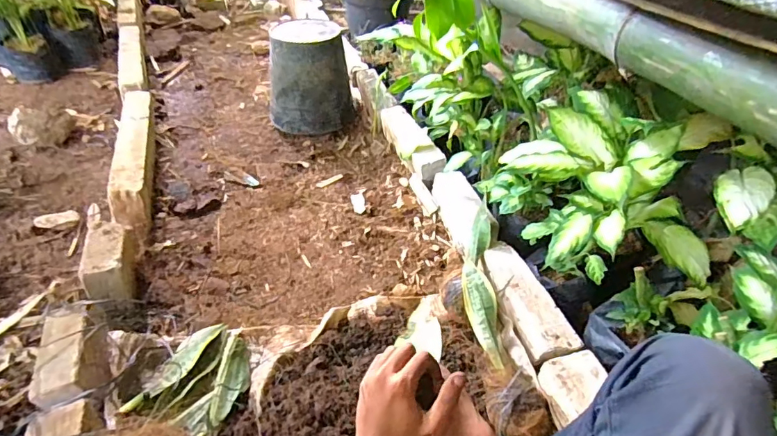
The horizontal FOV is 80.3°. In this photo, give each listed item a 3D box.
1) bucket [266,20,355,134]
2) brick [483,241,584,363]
[{"bbox_3d":[-0.274,-0.497,1.644,0.288,0.326,0.268,-1,42,-8],"label":"bucket"},{"bbox_3d":[0.285,0.165,0.971,0.081,0.056,0.305,-7,43,-14],"label":"brick"}]

